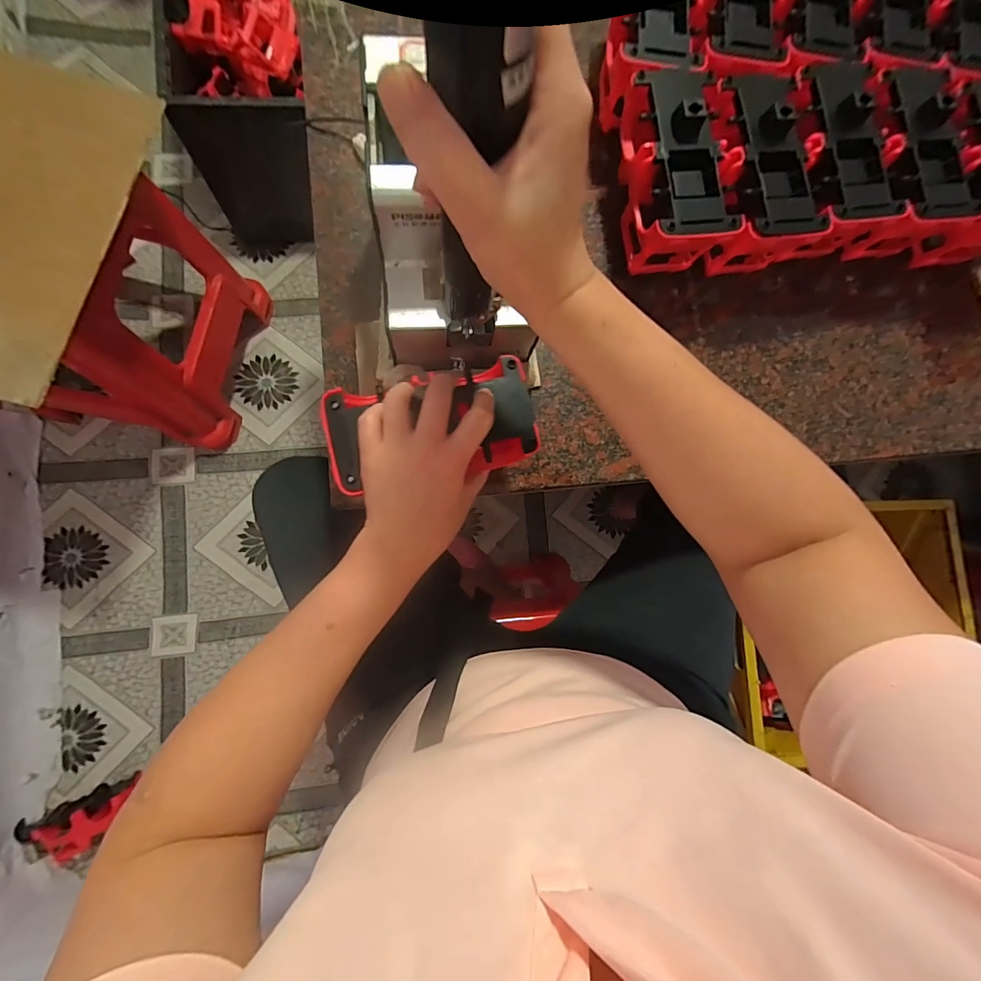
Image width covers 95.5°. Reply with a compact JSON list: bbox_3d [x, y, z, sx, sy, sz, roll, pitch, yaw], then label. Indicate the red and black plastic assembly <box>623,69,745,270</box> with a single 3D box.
[{"bbox_3d":[0.166,-0.281,0.412,0.086,0.091,0.155,-8,83,-7],"label":"red and black plastic assembly"}]

